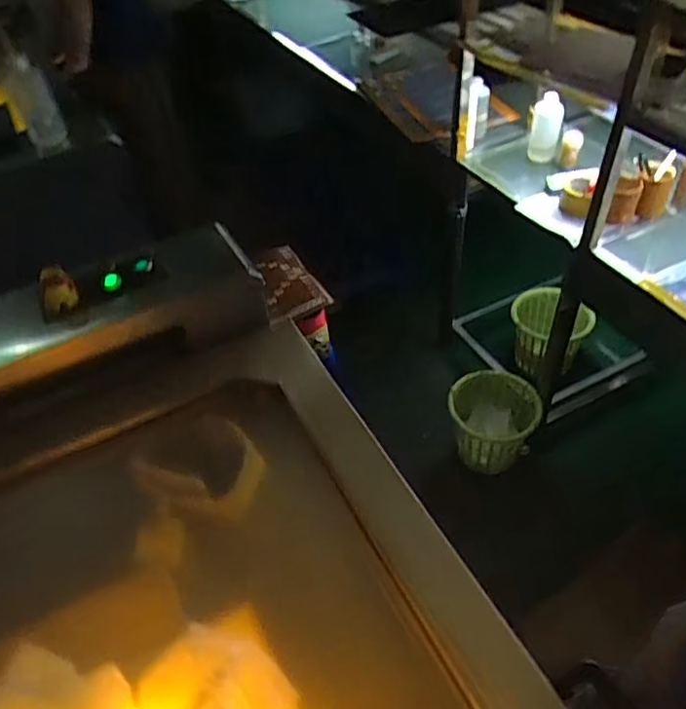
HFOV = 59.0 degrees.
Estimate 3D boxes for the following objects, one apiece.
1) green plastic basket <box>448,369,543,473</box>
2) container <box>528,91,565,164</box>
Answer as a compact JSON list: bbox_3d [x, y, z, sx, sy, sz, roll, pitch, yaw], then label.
[{"bbox_3d":[0.439,0.196,1.789,0.253,0.208,0.222,9,48,14],"label":"green plastic basket"},{"bbox_3d":[0.535,-0.599,1.611,0.084,0.169,0.067,13,49,17],"label":"container"}]

